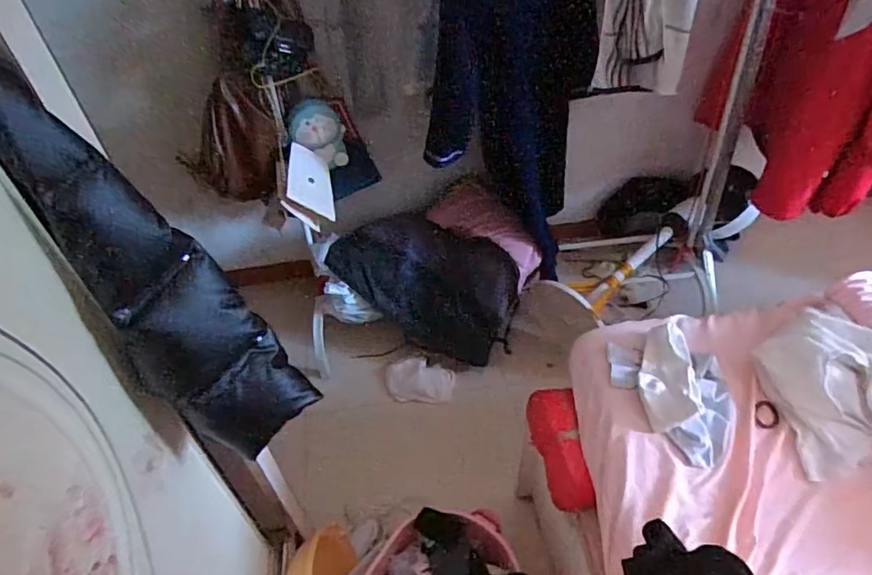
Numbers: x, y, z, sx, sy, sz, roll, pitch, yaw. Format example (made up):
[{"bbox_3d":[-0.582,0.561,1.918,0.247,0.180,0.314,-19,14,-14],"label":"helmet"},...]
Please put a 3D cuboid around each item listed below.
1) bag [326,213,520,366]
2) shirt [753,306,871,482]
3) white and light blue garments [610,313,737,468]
[{"bbox_3d":[-0.017,-0.016,1.659,0.513,0.273,0.262,19,50,21],"label":"bag"},{"bbox_3d":[0.608,0.149,0.837,0.182,0.118,0.255,-12,46,-8],"label":"shirt"},{"bbox_3d":[0.372,0.158,0.874,0.168,0.065,0.248,-7,45,-2],"label":"white and light blue garments"}]

